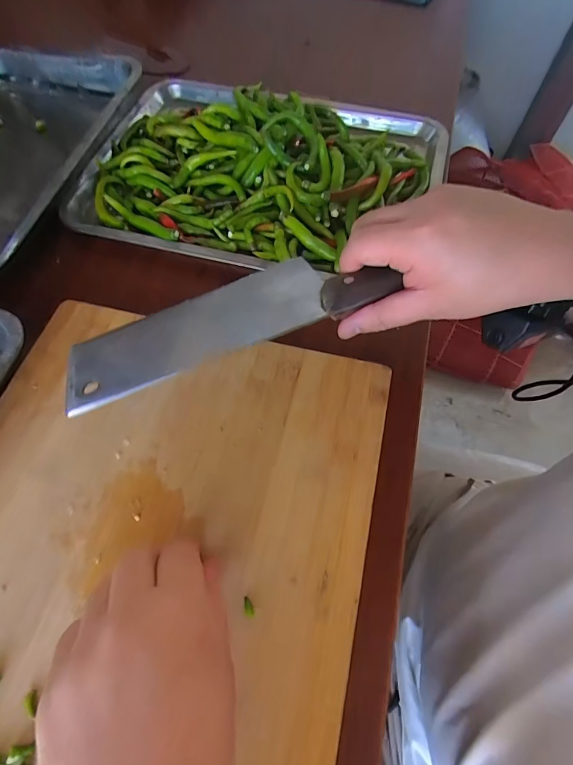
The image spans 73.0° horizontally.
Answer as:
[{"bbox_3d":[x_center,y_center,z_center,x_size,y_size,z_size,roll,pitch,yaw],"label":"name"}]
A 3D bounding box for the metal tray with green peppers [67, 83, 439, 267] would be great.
[{"bbox_3d":[-0.026,-0.243,0.419,0.386,0.050,0.279,13,64,7],"label":"metal tray with green peppers"}]

